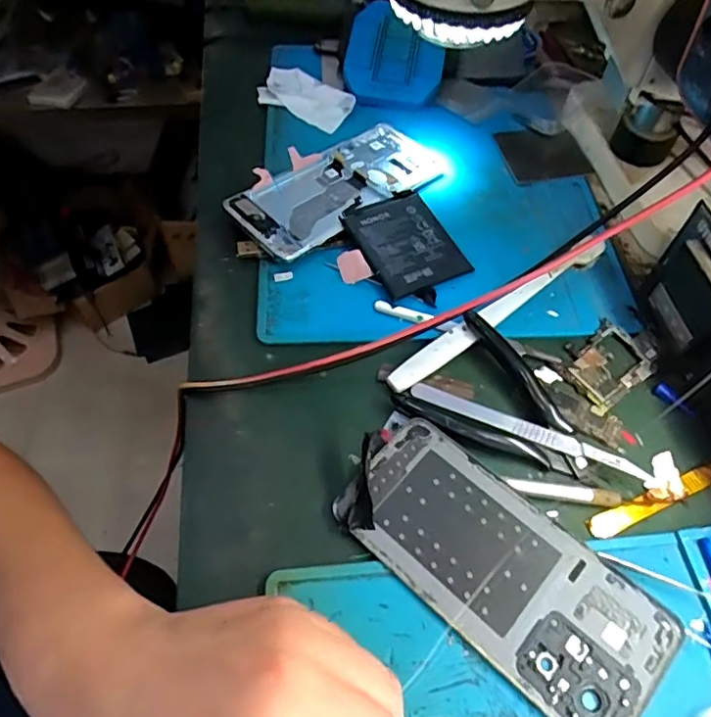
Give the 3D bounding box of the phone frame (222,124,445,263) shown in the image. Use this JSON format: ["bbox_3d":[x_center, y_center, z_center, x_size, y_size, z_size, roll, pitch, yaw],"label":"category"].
[{"bbox_3d":[-0.009,-0.129,0.415,0.167,0.011,0.070,-34,65,-24],"label":"phone frame"}]

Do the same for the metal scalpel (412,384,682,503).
[{"bbox_3d":[0.102,0.041,0.308,0.145,0.005,0.015,21,59,14],"label":"metal scalpel"}]

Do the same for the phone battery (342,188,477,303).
[{"bbox_3d":[0.034,-0.079,0.377,0.062,0.005,0.076,-23,70,-19],"label":"phone battery"}]

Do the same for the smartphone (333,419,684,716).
[{"bbox_3d":[0.066,0.099,0.265,0.160,0.012,0.070,37,64,23],"label":"smartphone"}]

